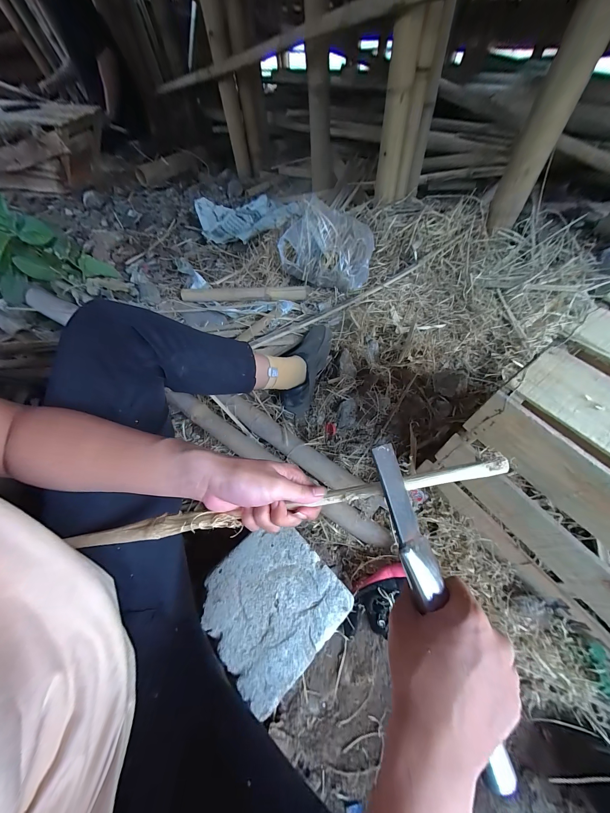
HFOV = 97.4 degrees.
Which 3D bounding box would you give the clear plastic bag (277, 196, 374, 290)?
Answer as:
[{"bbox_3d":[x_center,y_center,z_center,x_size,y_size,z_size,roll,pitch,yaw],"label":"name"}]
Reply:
[{"bbox_3d":[0.074,-0.540,0.893,0.301,0.209,0.182,15,57,12],"label":"clear plastic bag"}]

